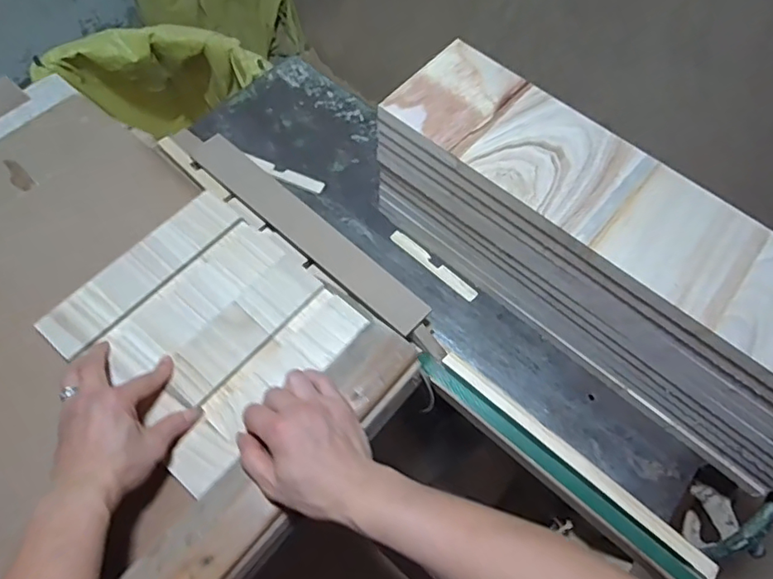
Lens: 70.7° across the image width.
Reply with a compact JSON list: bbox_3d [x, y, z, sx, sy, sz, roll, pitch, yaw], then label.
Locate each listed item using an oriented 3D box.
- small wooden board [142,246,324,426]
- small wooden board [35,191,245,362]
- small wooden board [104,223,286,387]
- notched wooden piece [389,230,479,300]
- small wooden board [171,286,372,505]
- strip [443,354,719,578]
[{"bbox_3d":[-0.168,0.048,0.614,0.064,0.008,0.227,37,67,13],"label":"small wooden board"},{"bbox_3d":[-0.281,-0.025,0.630,0.065,0.004,0.243,39,69,14],"label":"small wooden board"},{"bbox_3d":[-0.220,0.007,0.633,0.073,0.009,0.218,38,67,14],"label":"small wooden board"},{"bbox_3d":[0.061,-0.033,0.711,0.135,0.005,0.016,40,69,14],"label":"notched wooden piece"},{"bbox_3d":[-0.128,0.101,0.588,0.080,0.008,0.248,37,68,25],"label":"small wooden board"},{"bbox_3d":[0.197,0.178,0.572,0.333,0.010,0.017,39,69,14],"label":"strip"}]

